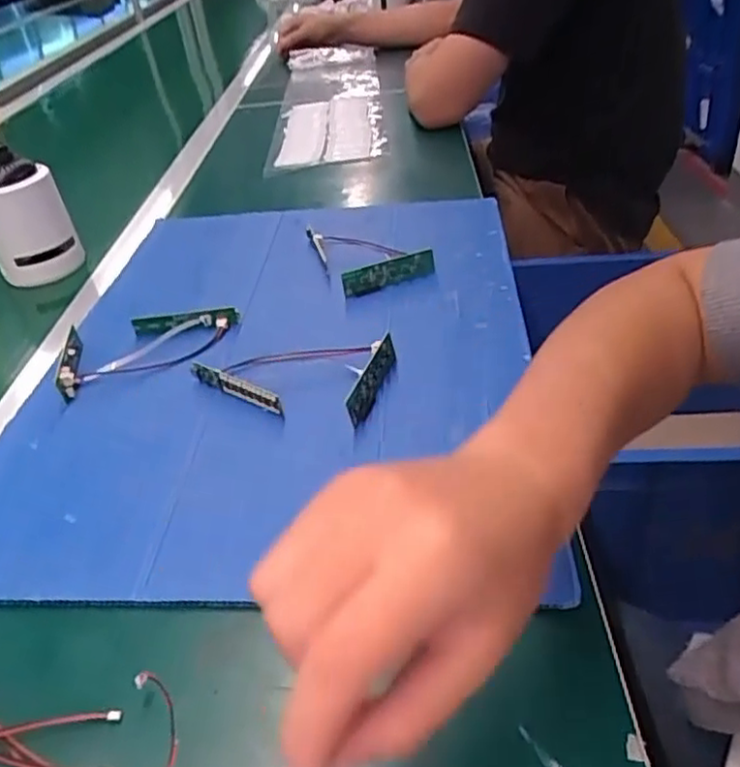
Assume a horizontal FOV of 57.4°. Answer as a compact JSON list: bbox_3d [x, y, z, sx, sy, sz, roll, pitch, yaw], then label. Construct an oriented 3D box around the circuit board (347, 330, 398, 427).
[{"bbox_3d":[0.003,-0.003,0.454,0.004,0.021,0.079,-11,33,32],"label":"circuit board"}]

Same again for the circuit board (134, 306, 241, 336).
[{"bbox_3d":[-0.147,-0.049,0.537,0.084,0.016,0.007,-6,38,2],"label":"circuit board"}]

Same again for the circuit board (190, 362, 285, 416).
[{"bbox_3d":[-0.092,0.003,0.462,0.082,0.018,0.005,20,46,31],"label":"circuit board"}]

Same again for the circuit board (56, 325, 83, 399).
[{"bbox_3d":[-0.222,-0.019,0.503,0.011,0.017,0.076,-15,39,-9],"label":"circuit board"}]

